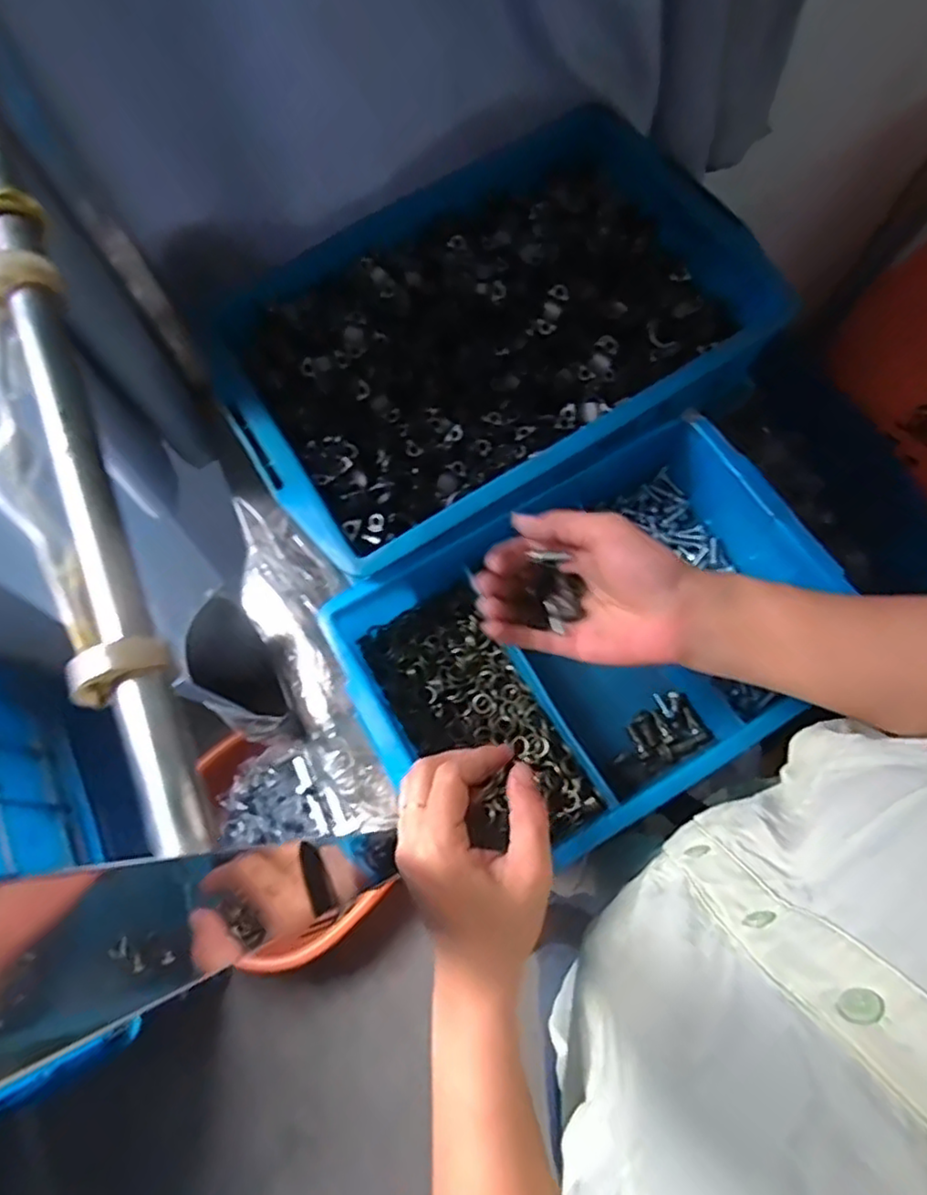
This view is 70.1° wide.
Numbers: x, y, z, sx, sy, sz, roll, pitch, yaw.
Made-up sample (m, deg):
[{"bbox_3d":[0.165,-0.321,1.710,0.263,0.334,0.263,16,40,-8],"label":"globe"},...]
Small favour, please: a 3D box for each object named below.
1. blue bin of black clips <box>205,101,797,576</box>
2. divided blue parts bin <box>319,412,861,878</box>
[{"bbox_3d":[0.011,-0.221,0.576,0.424,0.096,0.290,-33,72,-9],"label":"blue bin of black clips"},{"bbox_3d":[0.093,0.034,0.509,0.341,0.092,0.244,-29,71,-8],"label":"divided blue parts bin"}]

